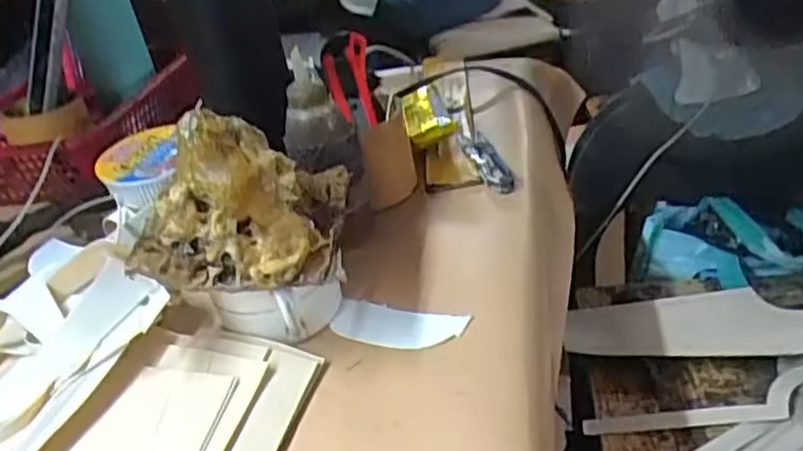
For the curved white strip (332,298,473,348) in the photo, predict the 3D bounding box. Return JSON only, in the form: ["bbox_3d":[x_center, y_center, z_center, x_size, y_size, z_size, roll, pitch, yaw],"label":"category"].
[{"bbox_3d":[-0.004,0.066,0.461,0.090,0.004,0.032,3,47,27],"label":"curved white strip"}]

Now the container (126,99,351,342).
[{"bbox_3d":[-0.100,0.000,0.455,0.125,0.142,0.115,-8,33,4],"label":"container"}]

